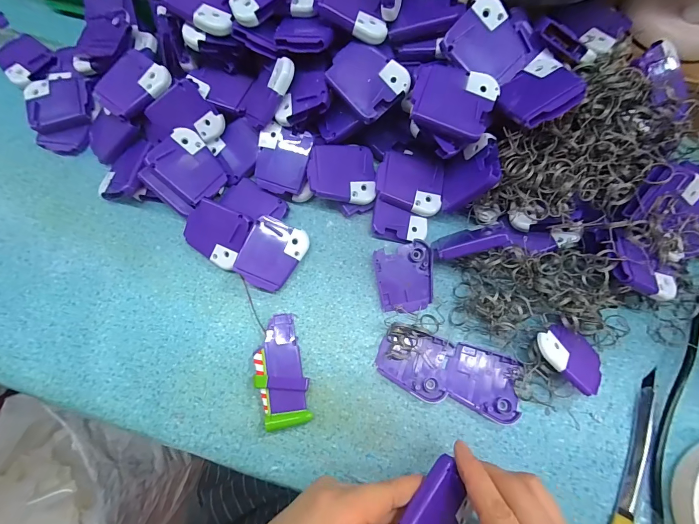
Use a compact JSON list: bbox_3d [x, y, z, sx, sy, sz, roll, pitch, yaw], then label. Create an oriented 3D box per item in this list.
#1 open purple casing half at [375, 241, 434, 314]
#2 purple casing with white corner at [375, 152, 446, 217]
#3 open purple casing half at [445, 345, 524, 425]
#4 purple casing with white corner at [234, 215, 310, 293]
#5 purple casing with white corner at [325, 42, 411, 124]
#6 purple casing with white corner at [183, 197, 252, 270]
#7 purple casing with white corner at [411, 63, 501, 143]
[{"bbox_3d":[0.051,0.014,0.311,0.051,0.012,0.059,-8,73,-2],"label":"open purple casing half"},{"bbox_3d":[0.056,-0.073,0.312,0.059,0.009,0.052,8,76,2],"label":"purple casing with white corner"},{"bbox_3d":[0.114,0.101,0.288,0.059,0.007,0.050,21,74,6],"label":"open purple casing half"},{"bbox_3d":[-0.069,-0.006,0.309,0.046,0.026,0.060,25,75,7],"label":"purple casing with white corner"},{"bbox_3d":[0.015,-0.153,0.286,0.052,0.008,0.061,-40,87,7],"label":"purple casing with white corner"},{"bbox_3d":[-0.120,-0.027,0.314,0.061,0.013,0.049,27,101,14],"label":"purple casing with white corner"},{"bbox_3d":[0.079,-0.123,0.265,0.061,0.017,0.049,18,74,5],"label":"purple casing with white corner"}]

